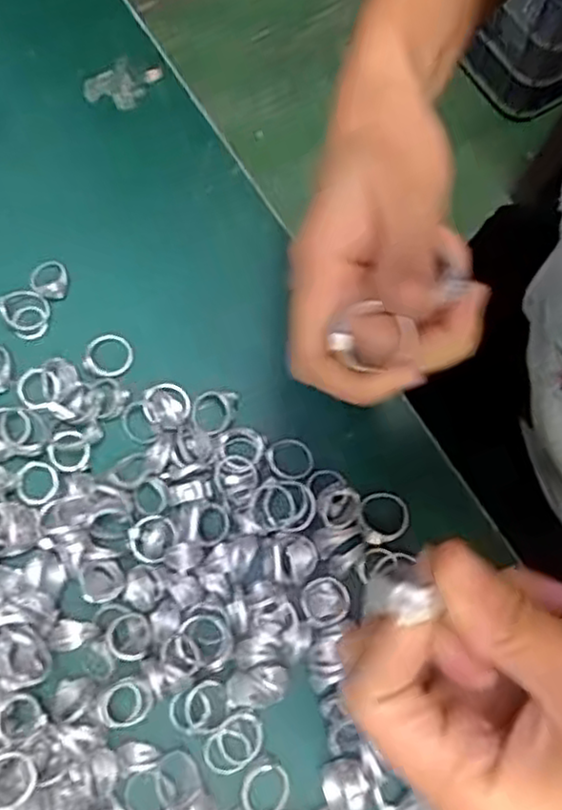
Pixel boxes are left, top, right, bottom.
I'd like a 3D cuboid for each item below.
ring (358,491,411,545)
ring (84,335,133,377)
[{"bbox_3d":[0.053,0.057,0.361,0.028,0.004,0.028,10,51,-12],"label":"ring"},{"bbox_3d":[-0.093,-0.027,0.380,0.024,0.007,0.025,0,76,-1],"label":"ring"}]

